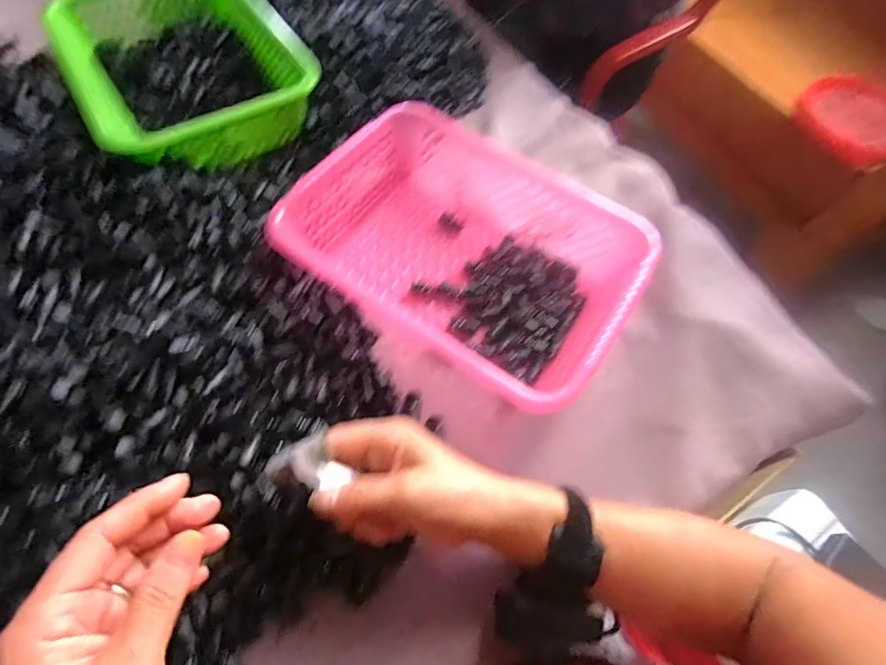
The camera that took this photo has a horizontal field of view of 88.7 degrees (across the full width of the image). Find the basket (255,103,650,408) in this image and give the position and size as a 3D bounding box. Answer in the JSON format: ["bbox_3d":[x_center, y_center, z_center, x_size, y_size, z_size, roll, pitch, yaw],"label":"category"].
[{"bbox_3d":[0.022,-0.078,0.437,0.310,0.073,0.218,36,67,14],"label":"basket"}]

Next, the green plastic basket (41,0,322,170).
[{"bbox_3d":[-0.305,-0.315,0.536,0.227,0.077,0.286,-32,69,-17],"label":"green plastic basket"}]

